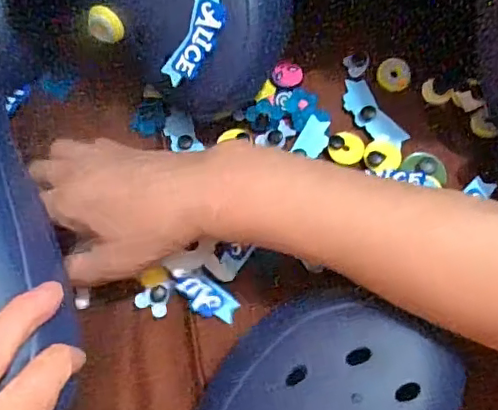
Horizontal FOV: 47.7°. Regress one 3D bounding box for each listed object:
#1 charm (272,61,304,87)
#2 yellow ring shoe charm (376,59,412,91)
[{"bbox_3d":[0.028,-0.094,0.406,0.020,0.005,0.021,-1,69,3],"label":"charm"},{"bbox_3d":[0.104,-0.093,0.404,0.023,0.004,0.024,0,89,16],"label":"yellow ring shoe charm"}]

